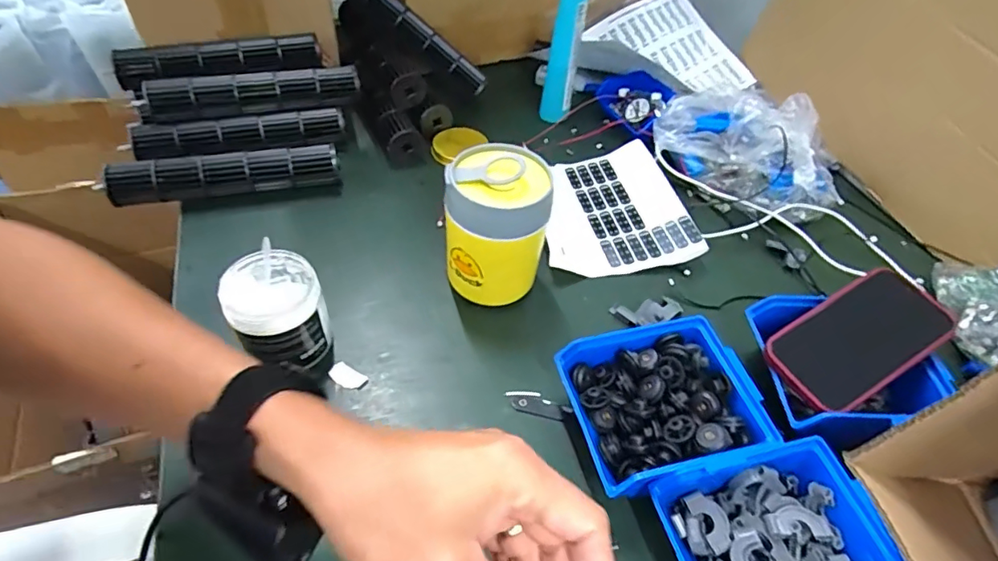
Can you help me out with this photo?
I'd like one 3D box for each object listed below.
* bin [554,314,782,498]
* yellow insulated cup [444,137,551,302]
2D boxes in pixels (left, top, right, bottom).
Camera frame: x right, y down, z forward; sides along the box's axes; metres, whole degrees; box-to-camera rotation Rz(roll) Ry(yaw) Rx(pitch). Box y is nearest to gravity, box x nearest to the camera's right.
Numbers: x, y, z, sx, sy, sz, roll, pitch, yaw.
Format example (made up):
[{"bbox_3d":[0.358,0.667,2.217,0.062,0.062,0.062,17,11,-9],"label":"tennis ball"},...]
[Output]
[{"bbox_3d":[0.125,0.101,0.418,0.138,0.064,0.118,-12,50,-12],"label":"bin"},{"bbox_3d":[-0.004,-0.038,0.492,0.090,0.150,0.083,-6,49,-7],"label":"yellow insulated cup"}]

